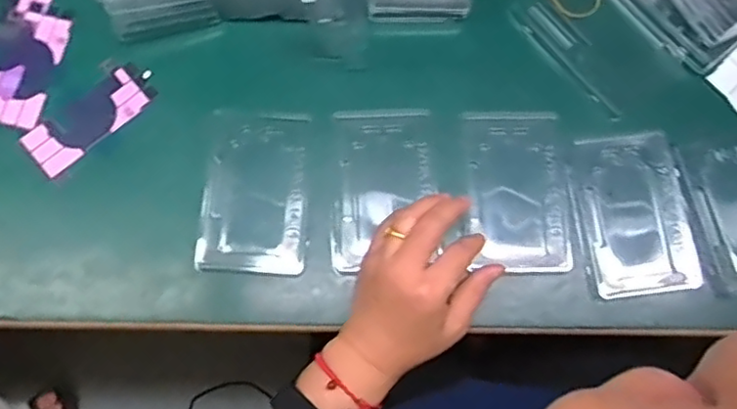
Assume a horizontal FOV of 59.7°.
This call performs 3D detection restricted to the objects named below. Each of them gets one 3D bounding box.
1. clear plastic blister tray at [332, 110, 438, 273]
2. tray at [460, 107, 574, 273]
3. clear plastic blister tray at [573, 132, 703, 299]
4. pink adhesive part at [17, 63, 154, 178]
[{"bbox_3d":[0.012,-0.013,0.516,0.080,0.011,0.126,0,76,-2],"label":"clear plastic blister tray"},{"bbox_3d":[0.121,-0.011,0.523,0.078,0.013,0.130,-3,76,-2],"label":"tray"},{"bbox_3d":[0.217,0.008,0.522,0.083,0.014,0.128,-6,77,-3],"label":"clear plastic blister tray"},{"bbox_3d":[-0.231,-0.072,0.532,0.109,0.004,0.044,-42,81,-10],"label":"pink adhesive part"}]

